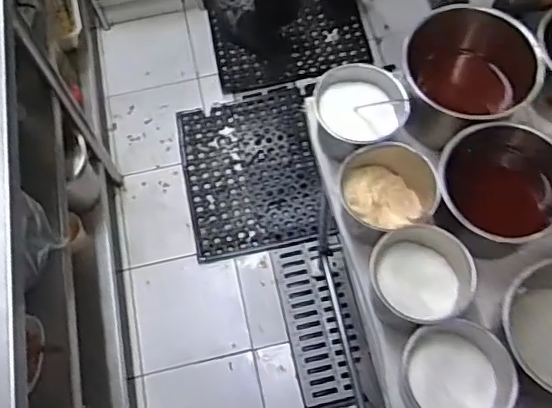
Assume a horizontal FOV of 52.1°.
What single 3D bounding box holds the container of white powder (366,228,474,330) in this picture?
[{"bbox_3d":[0.170,0.089,0.673,0.106,0.087,0.114,-1,67,3],"label":"container of white powder"}]

